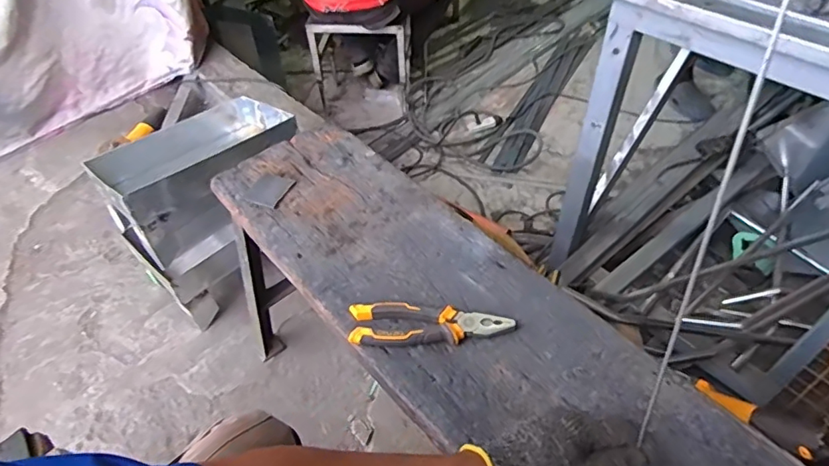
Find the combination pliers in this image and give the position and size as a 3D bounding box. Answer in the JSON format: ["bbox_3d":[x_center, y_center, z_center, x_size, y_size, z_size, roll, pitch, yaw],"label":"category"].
[{"bbox_3d":[0.019,0.111,0.627,0.190,0.020,0.052,0,47,2],"label":"combination pliers"}]

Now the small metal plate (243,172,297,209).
[{"bbox_3d":[-0.228,-0.067,0.819,0.063,0.005,0.072,19,46,14],"label":"small metal plate"}]

